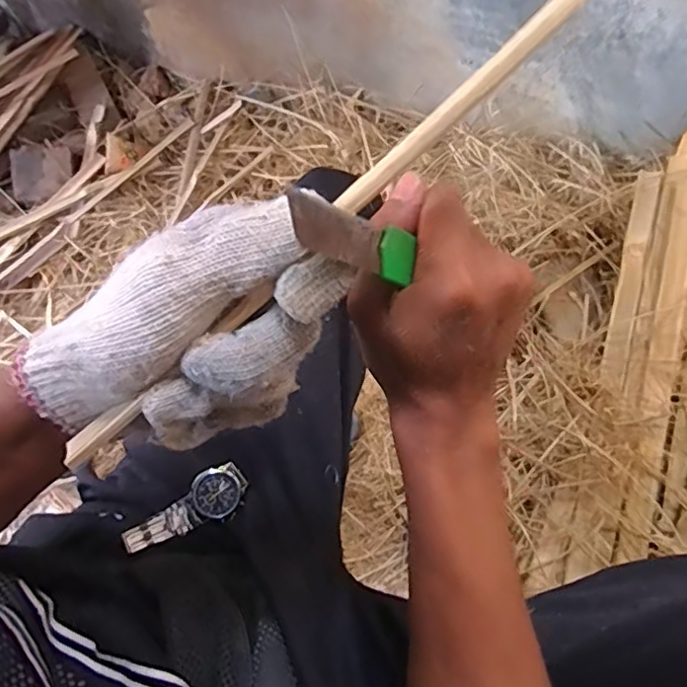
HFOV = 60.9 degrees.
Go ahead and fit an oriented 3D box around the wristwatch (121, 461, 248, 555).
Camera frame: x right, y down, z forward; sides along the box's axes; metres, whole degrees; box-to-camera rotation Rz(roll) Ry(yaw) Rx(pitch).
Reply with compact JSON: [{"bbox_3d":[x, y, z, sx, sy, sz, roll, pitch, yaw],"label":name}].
[{"bbox_3d":[-0.117,0.129,0.446,0.097,0.016,0.038,-28,70,-32],"label":"wristwatch"}]

